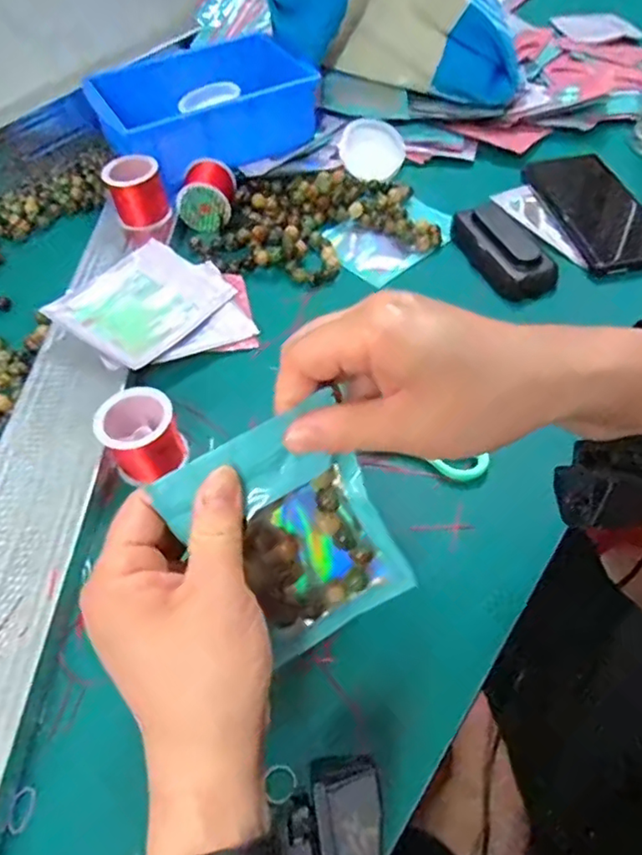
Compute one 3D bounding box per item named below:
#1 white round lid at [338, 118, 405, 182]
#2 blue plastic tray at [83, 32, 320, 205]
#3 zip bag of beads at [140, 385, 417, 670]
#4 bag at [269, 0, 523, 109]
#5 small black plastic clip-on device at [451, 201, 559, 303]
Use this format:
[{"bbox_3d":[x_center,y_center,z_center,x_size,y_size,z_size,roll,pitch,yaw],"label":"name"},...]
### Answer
[{"bbox_3d":[0.052,-0.280,0.604,0.062,0.004,0.062,-1,94,-9],"label":"white round lid"},{"bbox_3d":[-0.116,-0.315,0.597,0.189,0.070,0.130,-26,56,-15],"label":"blue plastic tray"},{"bbox_3d":[-0.012,0.051,0.274,0.083,0.114,0.009,-30,25,-9],"label":"zip bag of beads"},{"bbox_3d":[0.073,-0.446,0.629,0.233,0.153,0.183,-1,53,3],"label":"bag"},{"bbox_3d":[0.151,-0.152,0.494,0.050,0.020,0.113,-14,54,-7],"label":"small black plastic clip-on device"}]

